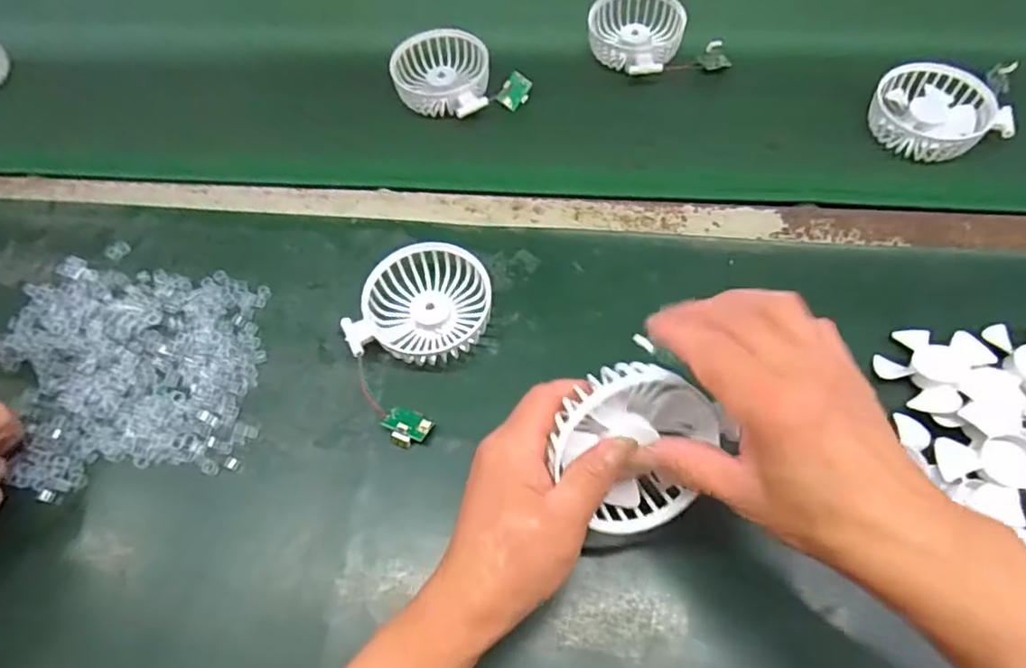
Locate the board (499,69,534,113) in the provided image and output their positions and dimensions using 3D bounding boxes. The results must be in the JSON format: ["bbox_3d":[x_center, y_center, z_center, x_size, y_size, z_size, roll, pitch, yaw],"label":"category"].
[{"bbox_3d":[0.003,-0.223,0.571,0.024,0.004,0.032,28,95,-25],"label":"board"}]

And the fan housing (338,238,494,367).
[{"bbox_3d":[-0.063,-0.017,0.450,0.085,0.029,0.096,21,66,14],"label":"fan housing"}]

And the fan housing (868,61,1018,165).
[{"bbox_3d":[0.355,-0.185,0.516,0.101,0.029,0.087,23,67,15],"label":"fan housing"}]

